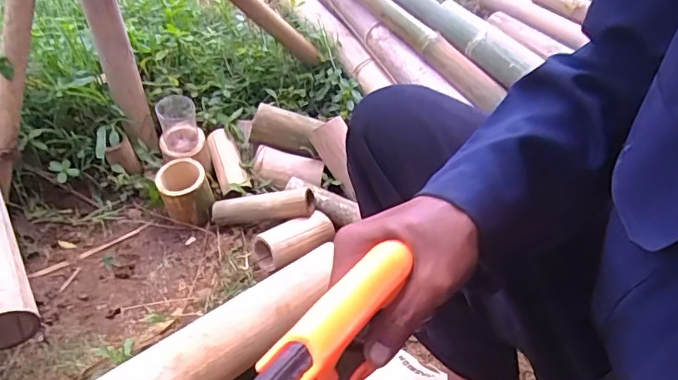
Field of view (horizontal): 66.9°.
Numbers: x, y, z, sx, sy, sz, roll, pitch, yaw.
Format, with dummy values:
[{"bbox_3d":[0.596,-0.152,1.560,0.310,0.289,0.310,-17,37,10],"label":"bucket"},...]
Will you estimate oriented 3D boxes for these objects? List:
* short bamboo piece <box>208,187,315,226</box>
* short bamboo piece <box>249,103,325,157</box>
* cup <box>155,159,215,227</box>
[{"bbox_3d":[-0.134,0.030,0.879,0.183,0.041,0.043,-8,40,13],"label":"short bamboo piece"},{"bbox_3d":[-0.094,-0.121,0.974,0.127,0.054,0.091,14,43,15],"label":"short bamboo piece"},{"bbox_3d":[-0.262,0.007,0.874,0.076,0.087,0.077,0,42,0],"label":"cup"}]

